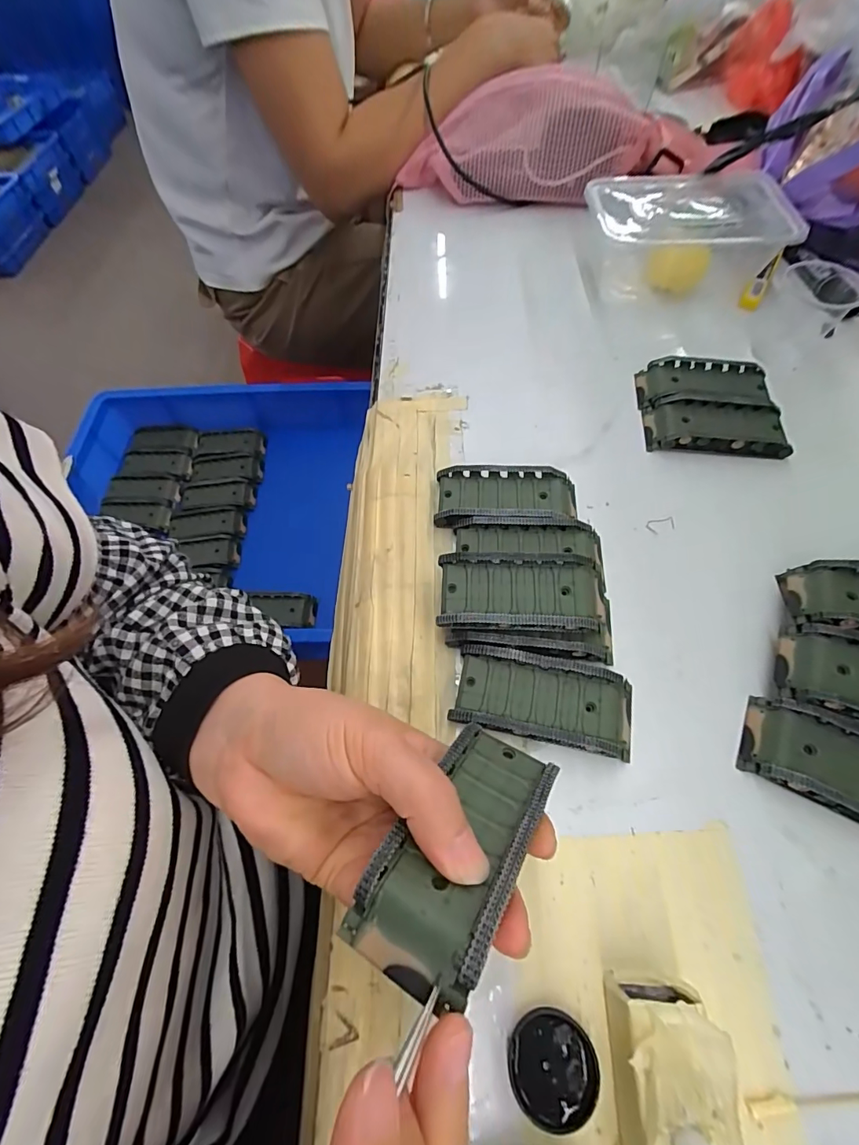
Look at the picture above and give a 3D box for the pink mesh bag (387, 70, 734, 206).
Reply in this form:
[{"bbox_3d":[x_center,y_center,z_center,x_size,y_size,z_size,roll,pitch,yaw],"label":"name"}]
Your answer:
[{"bbox_3d":[0.138,-0.471,0.504,0.314,0.093,0.098,5,62,4],"label":"pink mesh bag"}]

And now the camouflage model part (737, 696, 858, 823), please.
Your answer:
[{"bbox_3d":[0.215,0.102,0.234,0.095,0.020,0.043,24,65,14],"label":"camouflage model part"}]

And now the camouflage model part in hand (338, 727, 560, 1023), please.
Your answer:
[{"bbox_3d":[0.014,0.096,0.170,0.041,0.020,0.095,29,35,18],"label":"camouflage model part in hand"}]

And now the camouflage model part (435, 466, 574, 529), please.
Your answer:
[{"bbox_3d":[0.054,-0.053,0.322,0.096,0.018,0.044,2,62,3],"label":"camouflage model part"}]

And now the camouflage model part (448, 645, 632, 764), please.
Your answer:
[{"bbox_3d":[0.064,0.072,0.257,0.096,0.019,0.045,10,62,7],"label":"camouflage model part"}]

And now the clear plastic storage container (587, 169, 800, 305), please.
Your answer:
[{"bbox_3d":[0.236,-0.311,0.432,0.172,0.067,0.112,2,62,2],"label":"clear plastic storage container"}]

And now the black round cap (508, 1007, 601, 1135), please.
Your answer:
[{"bbox_3d":[0.051,0.205,0.192,0.035,0.006,0.035,-1,62,1],"label":"black round cap"}]

